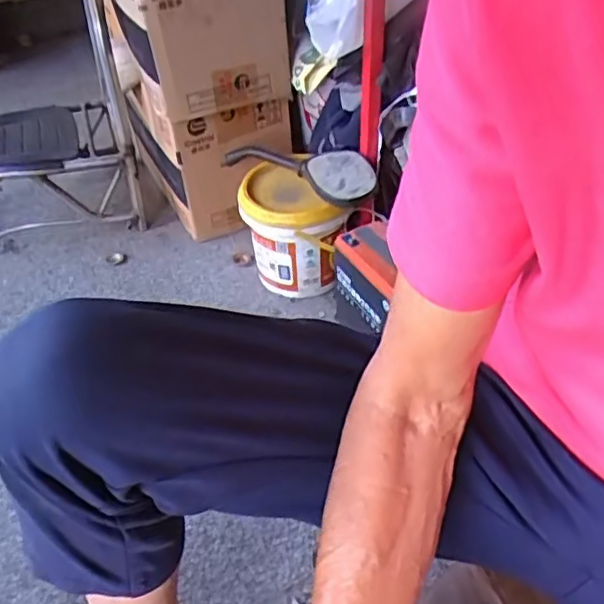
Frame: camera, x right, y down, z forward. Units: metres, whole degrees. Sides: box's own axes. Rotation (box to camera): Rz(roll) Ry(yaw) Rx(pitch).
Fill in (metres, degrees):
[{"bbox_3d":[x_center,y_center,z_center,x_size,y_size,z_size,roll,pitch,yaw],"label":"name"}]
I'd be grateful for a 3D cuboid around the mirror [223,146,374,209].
[{"bbox_3d":[-0.003,-0.209,0.958,0.281,0.050,0.079,26,49,28],"label":"mirror"}]

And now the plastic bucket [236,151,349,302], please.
[{"bbox_3d":[-0.017,-0.110,0.991,0.142,0.197,0.142,-9,43,-8],"label":"plastic bucket"}]

